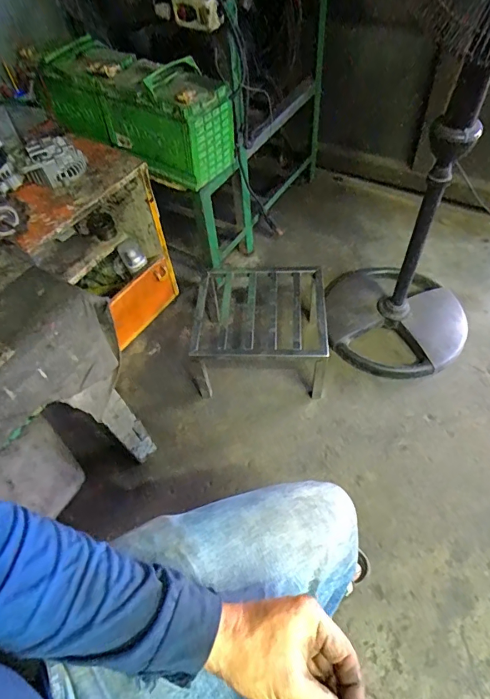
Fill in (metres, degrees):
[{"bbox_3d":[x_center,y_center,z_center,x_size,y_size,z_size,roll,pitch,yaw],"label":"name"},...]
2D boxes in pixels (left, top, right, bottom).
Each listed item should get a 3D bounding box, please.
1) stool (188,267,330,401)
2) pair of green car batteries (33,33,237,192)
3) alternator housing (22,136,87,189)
[{"bbox_3d":[0.028,-0.060,1.199,0.381,0.201,0.335,-2,55,4],"label":"stool"},{"bbox_3d":[-0.282,-0.622,1.135,0.485,0.219,0.220,28,62,22],"label":"pair of green car batteries"},{"bbox_3d":[-0.469,-0.457,1.035,0.147,0.083,0.116,-31,58,-17],"label":"alternator housing"}]

